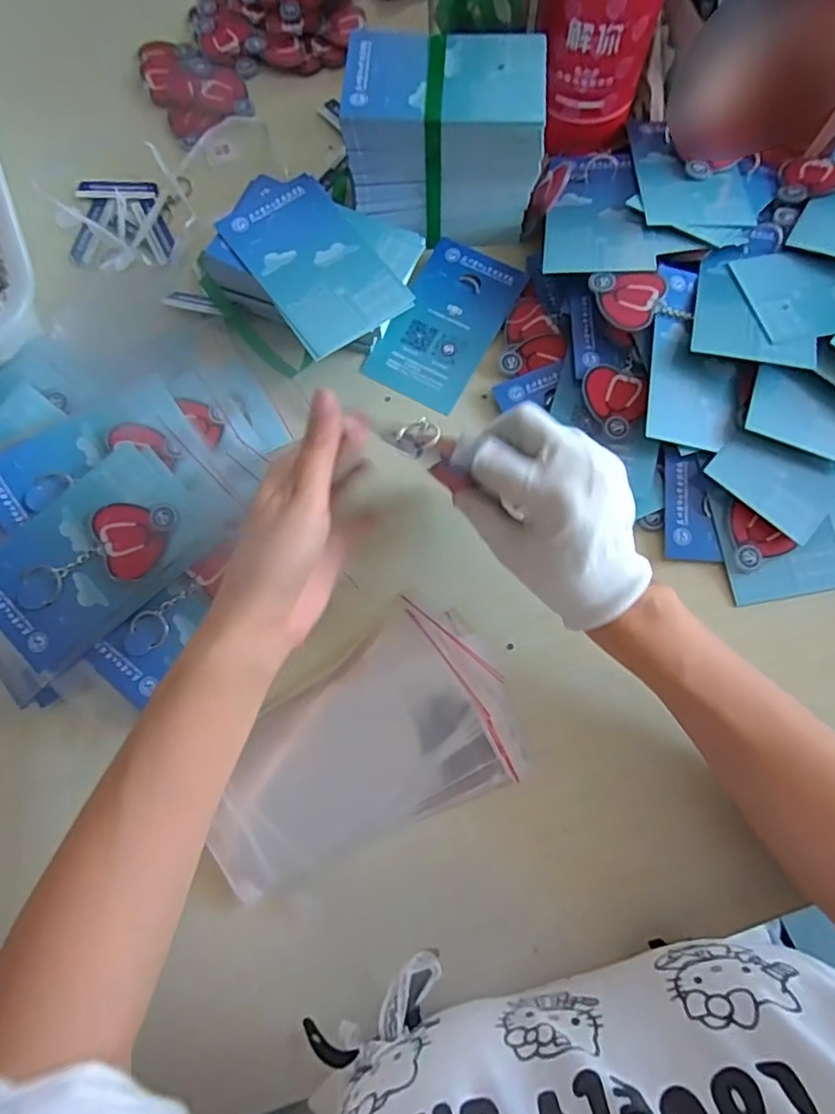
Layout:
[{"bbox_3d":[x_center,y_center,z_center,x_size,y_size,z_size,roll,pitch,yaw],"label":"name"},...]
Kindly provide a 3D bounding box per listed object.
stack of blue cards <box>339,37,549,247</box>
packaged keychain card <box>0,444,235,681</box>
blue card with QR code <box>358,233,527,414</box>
[{"bbox_3d":[0.020,-0.306,0.442,0.136,0.100,0.092,-1,74,1],"label":"stack of blue cards"},{"bbox_3d":[-0.206,-0.002,0.377,0.142,0.012,0.086,-42,91,-11],"label":"packaged keychain card"},{"bbox_3d":[0.022,-0.185,0.461,0.079,0.004,0.137,27,81,10],"label":"blue card with QR code"}]

